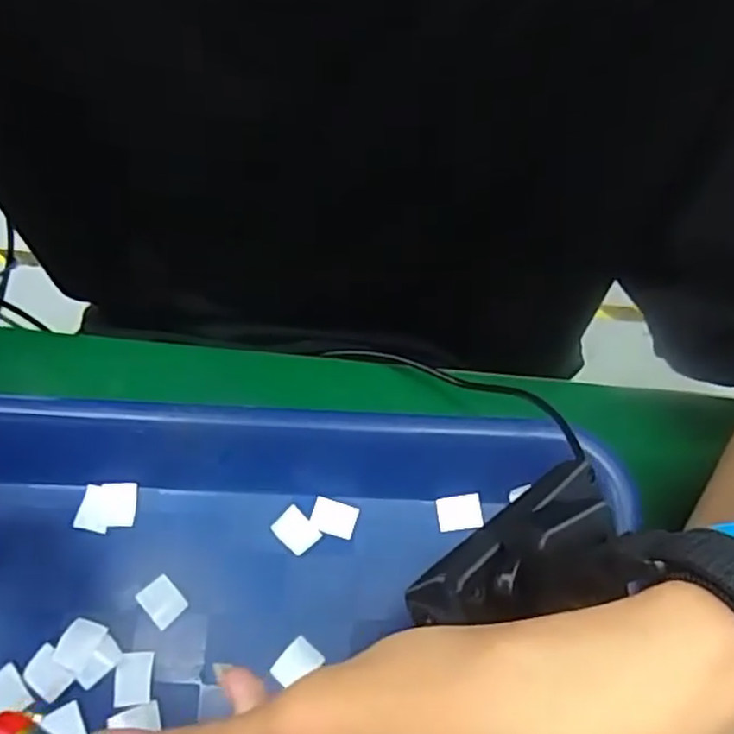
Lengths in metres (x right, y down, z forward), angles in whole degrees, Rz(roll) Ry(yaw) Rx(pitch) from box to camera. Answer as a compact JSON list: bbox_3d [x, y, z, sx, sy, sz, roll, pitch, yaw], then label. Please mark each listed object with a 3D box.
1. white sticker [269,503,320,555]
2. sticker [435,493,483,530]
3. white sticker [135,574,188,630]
[{"bbox_3d":[-0.033,0.075,0.315,0.019,0.004,0.016,40,69,19],"label":"white sticker"},{"bbox_3d":[0.043,0.069,0.324,0.021,0.004,0.016,-7,67,1],"label":"sticker"},{"bbox_3d":[-0.089,0.101,0.297,0.019,0.004,0.016,39,68,24],"label":"white sticker"}]

